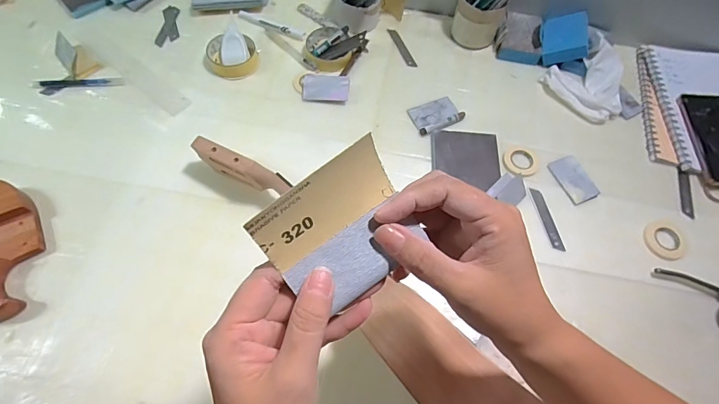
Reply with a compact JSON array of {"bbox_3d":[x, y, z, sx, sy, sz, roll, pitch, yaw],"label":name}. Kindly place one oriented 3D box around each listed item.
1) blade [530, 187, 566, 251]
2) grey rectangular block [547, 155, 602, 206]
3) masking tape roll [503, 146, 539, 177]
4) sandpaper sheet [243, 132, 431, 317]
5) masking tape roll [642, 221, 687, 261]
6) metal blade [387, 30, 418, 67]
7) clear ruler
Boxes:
[{"bbox_3d":[0.269,0.024,0.566,0.017,0.004,0.095,-13,67,-2],"label":"blade"},{"bbox_3d":[0.319,-0.036,0.583,0.043,0.009,0.074,-20,69,-10],"label":"grey rectangular block"},{"bbox_3d":[0.245,-0.063,0.595,0.057,0.008,0.050,-26,70,-13],"label":"masking tape roll"},{"bbox_3d":[-0.009,0.015,0.214,0.077,0.012,0.073,-38,116,-14],"label":"sandpaper sheet"},{"bbox_3d":[0.427,0.054,0.551,0.055,0.008,0.056,1,67,-2],"label":"masking tape roll"},{"bbox_3d":[0.076,-0.271,0.694,0.017,0.004,0.088,-20,69,-11],"label":"metal blade"},{"bbox_3d":[-0.351,-0.200,0.644,0.187,0.004,0.038,37,67,16],"label":"clear ruler"}]

